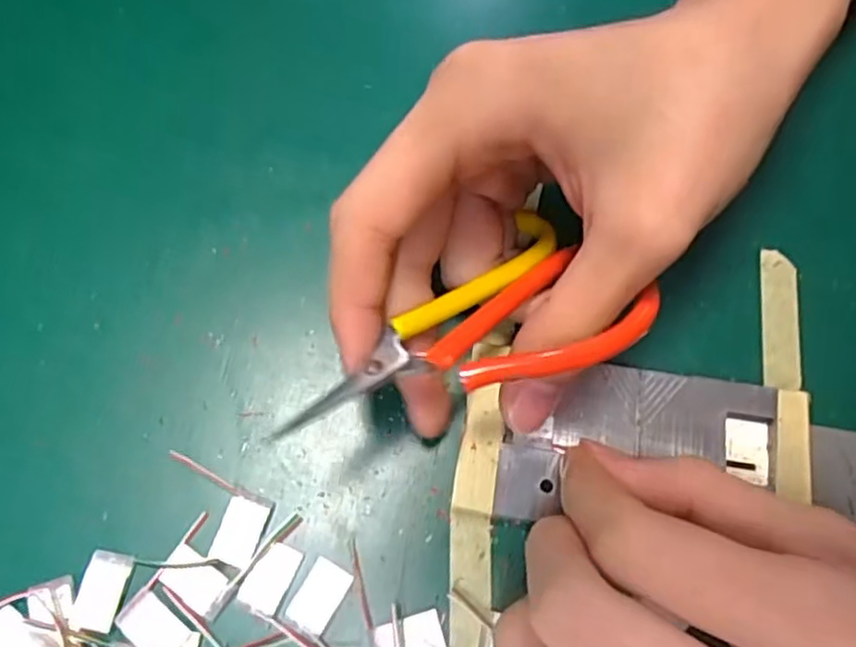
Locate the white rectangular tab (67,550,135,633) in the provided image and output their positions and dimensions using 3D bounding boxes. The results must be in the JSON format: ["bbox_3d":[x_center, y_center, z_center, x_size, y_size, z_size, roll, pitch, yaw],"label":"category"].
[{"bbox_3d":[-0.090,0.073,0.190,0.012,0.004,0.020,10,69,3],"label":"white rectangular tab"}]

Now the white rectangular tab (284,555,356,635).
[{"bbox_3d":[-0.030,0.075,0.192,0.012,0.004,0.018,27,71,9],"label":"white rectangular tab"}]

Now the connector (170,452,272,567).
[{"bbox_3d":[-0.063,0.054,0.199,0.036,0.004,0.020,26,71,8],"label":"connector"}]

